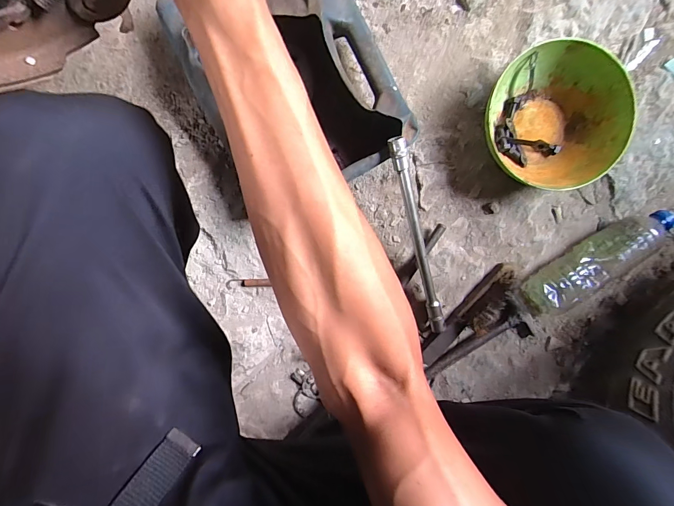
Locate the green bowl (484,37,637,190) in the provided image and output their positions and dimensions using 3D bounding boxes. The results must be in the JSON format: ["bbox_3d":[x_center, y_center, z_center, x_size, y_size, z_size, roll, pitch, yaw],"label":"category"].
[{"bbox_3d":[0.300,-0.191,0.499,0.183,0.079,0.169,0,97,-2],"label":"green bowl"}]

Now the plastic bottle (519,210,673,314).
[{"bbox_3d":[0.398,0.011,0.539,0.233,0.061,0.062,-36,97,3],"label":"plastic bottle"}]

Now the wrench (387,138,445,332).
[{"bbox_3d":[0.116,-0.011,0.494,0.019,0.017,0.299,-18,114,1],"label":"wrench"}]

